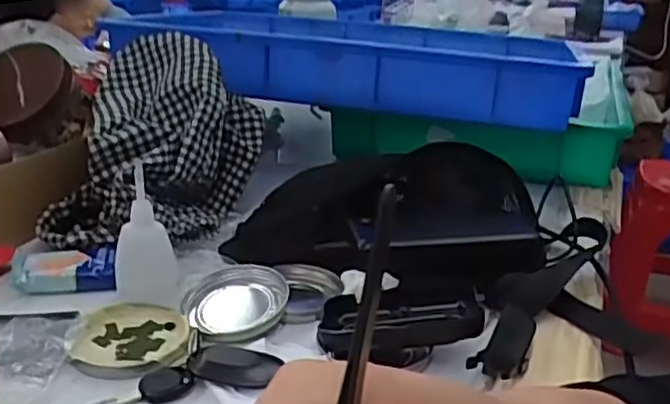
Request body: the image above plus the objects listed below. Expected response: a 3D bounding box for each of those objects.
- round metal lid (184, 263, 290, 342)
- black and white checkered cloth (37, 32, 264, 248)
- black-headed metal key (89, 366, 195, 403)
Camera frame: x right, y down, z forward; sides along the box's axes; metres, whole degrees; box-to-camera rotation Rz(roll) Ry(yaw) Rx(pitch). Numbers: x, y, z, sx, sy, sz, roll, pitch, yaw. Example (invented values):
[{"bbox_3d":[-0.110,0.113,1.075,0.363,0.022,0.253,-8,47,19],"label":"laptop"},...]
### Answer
[{"bbox_3d":[-0.074,0.072,0.523,0.075,0.014,0.087,1,22,-5],"label":"round metal lid"},{"bbox_3d":[-0.170,-0.065,0.674,0.189,0.148,0.213,-2,21,-10],"label":"black and white checkered cloth"},{"bbox_3d":[-0.119,0.115,0.424,0.065,0.006,0.026,-15,28,-37],"label":"black-headed metal key"}]

